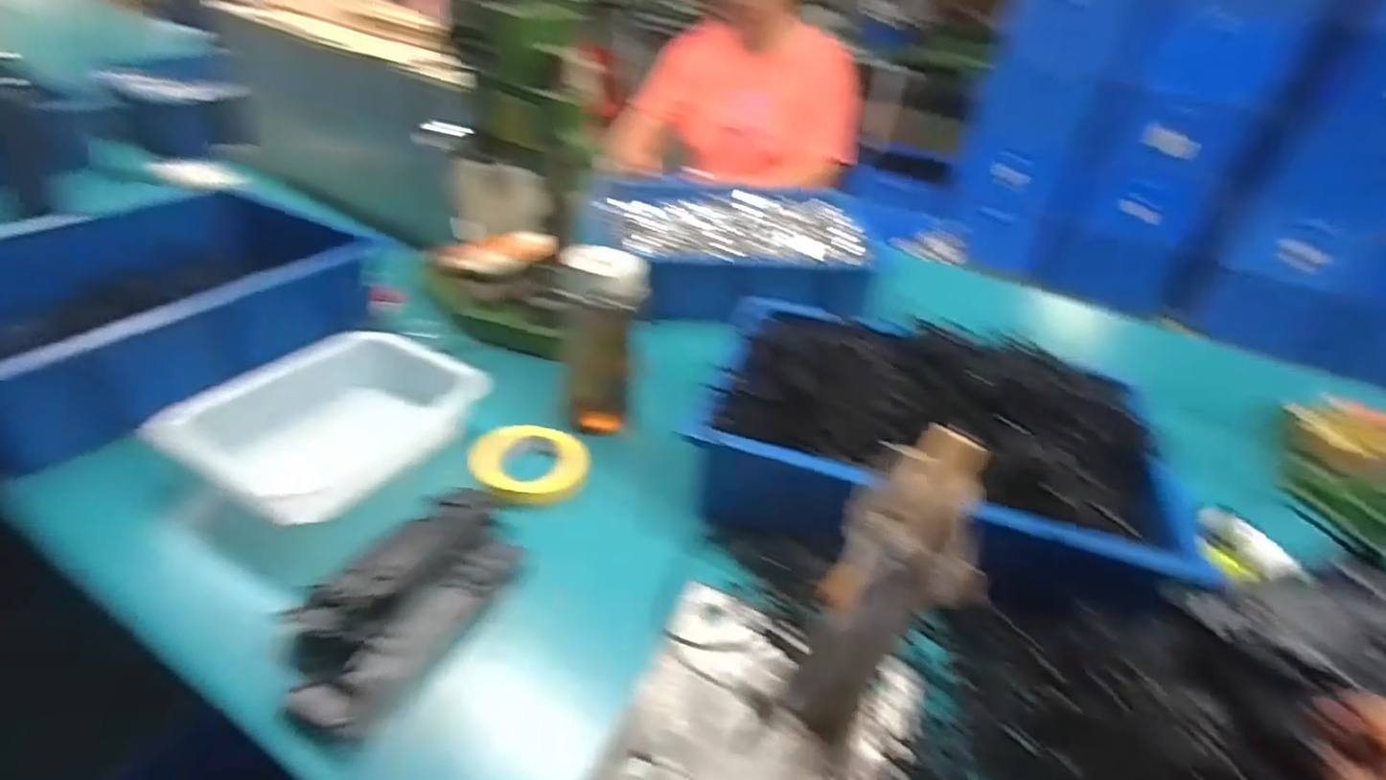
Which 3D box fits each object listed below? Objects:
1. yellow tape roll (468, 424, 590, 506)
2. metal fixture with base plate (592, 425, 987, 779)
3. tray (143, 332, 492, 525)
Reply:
[{"bbox_3d":[-0.167,0.073,0.682,0.117,0.015,0.124,5,35,-3],"label":"yellow tape roll"},{"bbox_3d":[0.066,0.144,0.413,0.194,0.259,0.189,19,37,16],"label":"metal fixture with base plate"},{"bbox_3d":[-0.351,0.015,0.664,0.180,0.062,0.245,18,37,14],"label":"tray"}]

